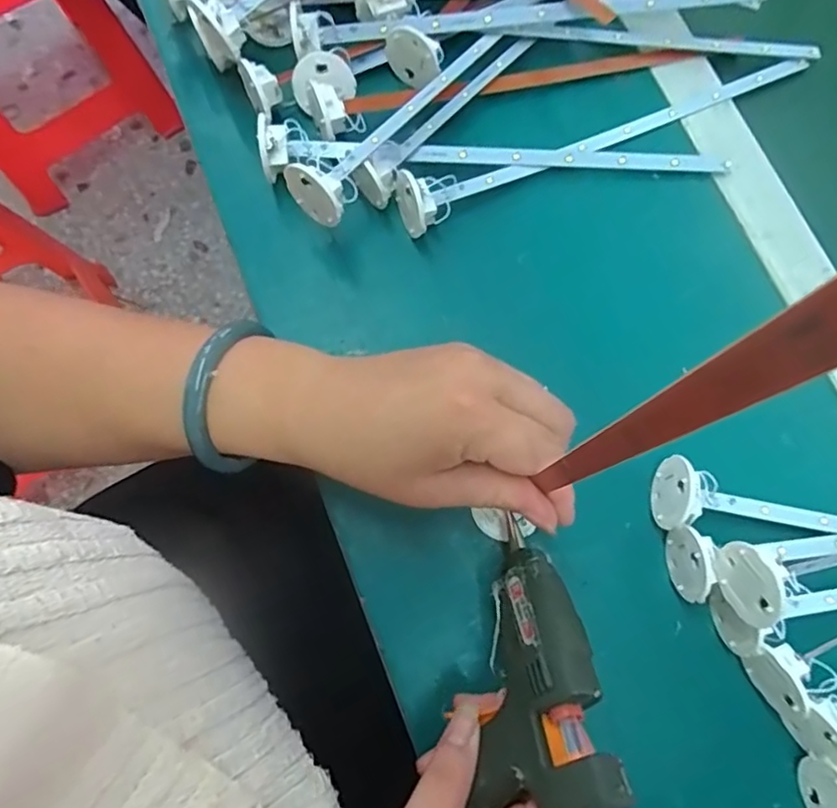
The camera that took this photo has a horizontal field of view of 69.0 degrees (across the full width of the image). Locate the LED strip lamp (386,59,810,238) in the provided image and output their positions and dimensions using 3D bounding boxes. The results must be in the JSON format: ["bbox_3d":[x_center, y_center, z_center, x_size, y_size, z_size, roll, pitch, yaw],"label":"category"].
[{"bbox_3d":[0.122,-0.170,0.378,0.285,0.032,0.034,-21,77,-5],"label":"LED strip lamp"}]

